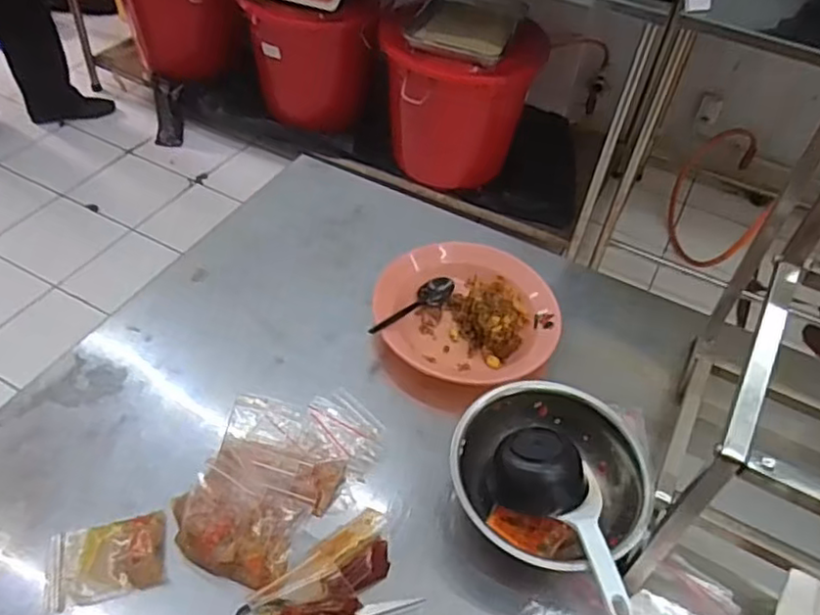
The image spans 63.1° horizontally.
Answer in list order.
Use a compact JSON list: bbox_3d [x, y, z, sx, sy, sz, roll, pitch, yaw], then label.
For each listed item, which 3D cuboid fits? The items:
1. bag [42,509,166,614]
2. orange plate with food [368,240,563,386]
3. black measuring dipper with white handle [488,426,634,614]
[{"bbox_3d":[-0.257,0.213,0.567,0.093,0.019,0.066,-7,49,-13],"label":"bag"},{"bbox_3d":[0.070,0.002,0.765,0.193,0.050,0.187,-30,57,-30],"label":"orange plate with food"},{"bbox_3d":[0.148,0.181,0.579,0.089,0.054,0.179,-15,41,-18],"label":"black measuring dipper with white handle"}]

